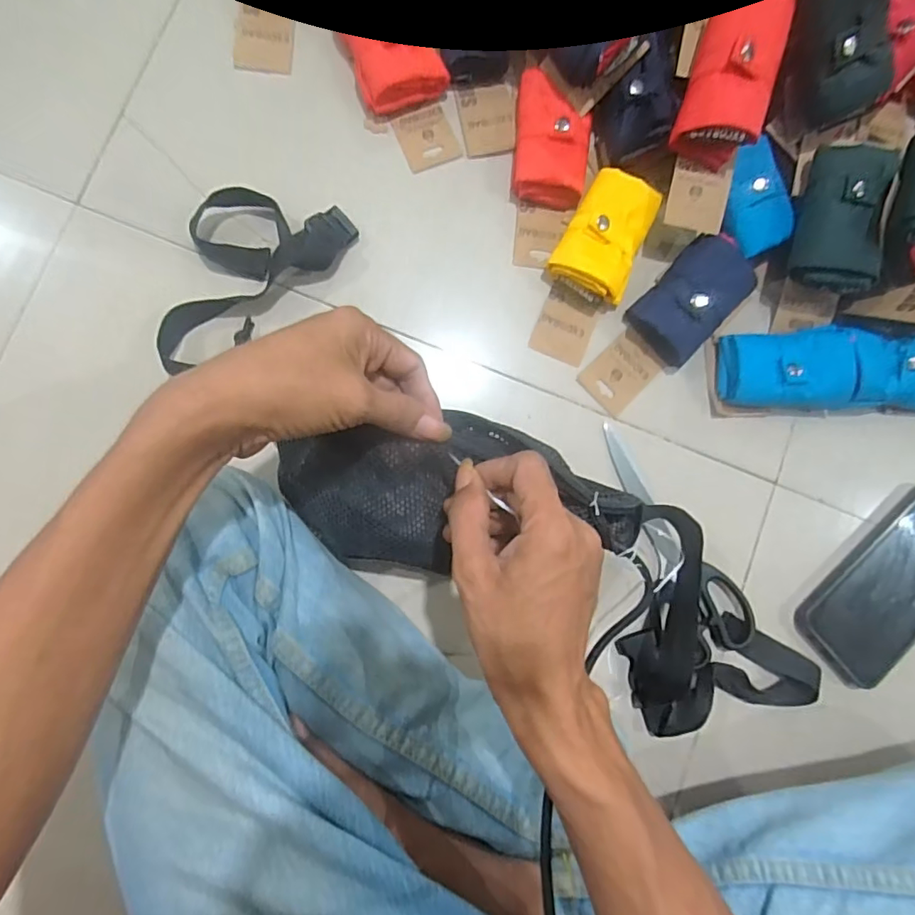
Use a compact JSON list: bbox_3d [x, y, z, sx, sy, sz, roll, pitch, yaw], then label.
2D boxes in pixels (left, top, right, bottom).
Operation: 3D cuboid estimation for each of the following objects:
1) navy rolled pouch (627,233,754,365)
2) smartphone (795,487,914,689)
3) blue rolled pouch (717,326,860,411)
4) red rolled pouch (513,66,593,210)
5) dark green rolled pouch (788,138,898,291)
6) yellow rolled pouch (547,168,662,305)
[{"bbox_3d":[0.186,-0.126,0.429,0.061,0.033,0.098,45,84,1],"label":"navy rolled pouch"},{"bbox_3d":[0.347,0.101,0.423,0.167,0.014,0.081,-43,89,-6],"label":"smartphone"},{"bbox_3d":[0.257,-0.067,0.421,0.093,0.034,0.060,-3,85,-4],"label":"blue rolled pouch"},{"bbox_3d":[0.076,-0.258,0.437,0.060,0.027,0.102,9,85,-3],"label":"red rolled pouch"},{"bbox_3d":[0.291,-0.182,0.405,0.057,0.034,0.108,7,84,-5],"label":"dark green rolled pouch"},{"bbox_3d":[0.116,-0.176,0.425,0.060,0.031,0.098,23,84,-2],"label":"yellow rolled pouch"}]

